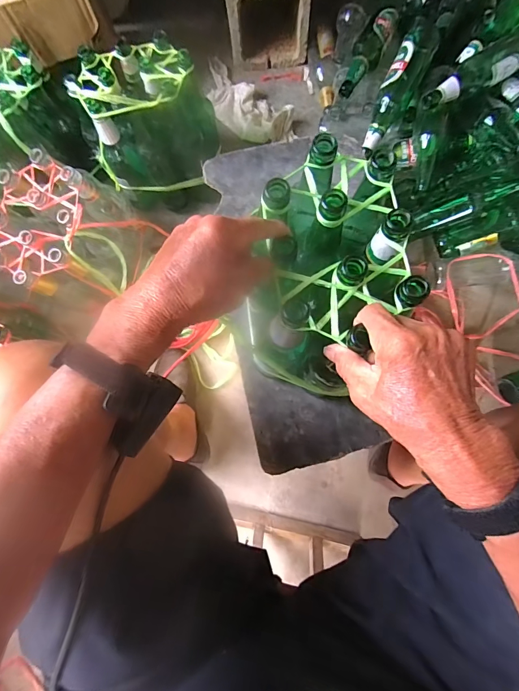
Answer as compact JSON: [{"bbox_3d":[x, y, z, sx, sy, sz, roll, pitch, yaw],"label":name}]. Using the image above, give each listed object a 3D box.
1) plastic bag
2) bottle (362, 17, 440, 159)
[{"bbox_3d":[-0.047,-0.610,0.909,0.127,0.059,0.323,-42,82,-6],"label":"plastic bag"},{"bbox_3d":[0.290,-0.542,0.754,0.073,0.064,0.279,27,98,6],"label":"bottle"}]

